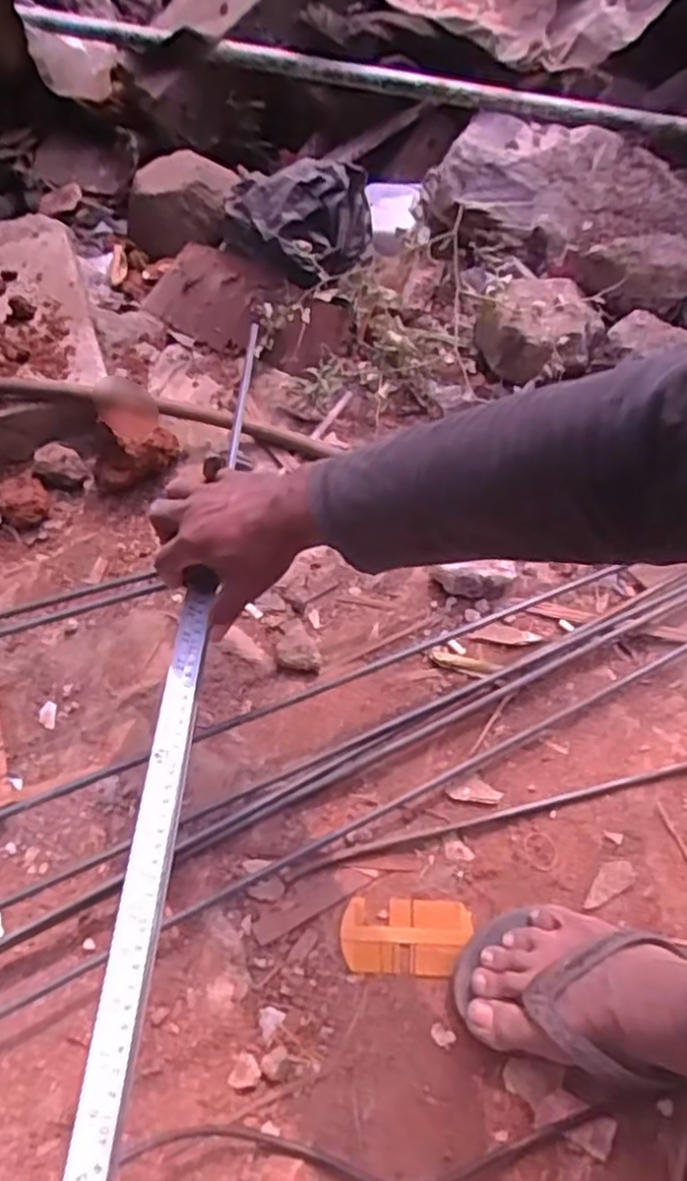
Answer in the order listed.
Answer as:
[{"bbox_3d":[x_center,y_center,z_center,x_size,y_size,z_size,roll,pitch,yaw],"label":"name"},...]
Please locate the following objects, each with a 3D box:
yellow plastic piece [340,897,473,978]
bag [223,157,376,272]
[{"bbox_3d":[0.051,0.279,0.583,0.102,0.007,0.055,4,58,0],"label":"yellow plastic piece"},{"bbox_3d":[-0.059,-0.469,0.919,0.184,0.098,0.129,5,58,1],"label":"bag"}]

